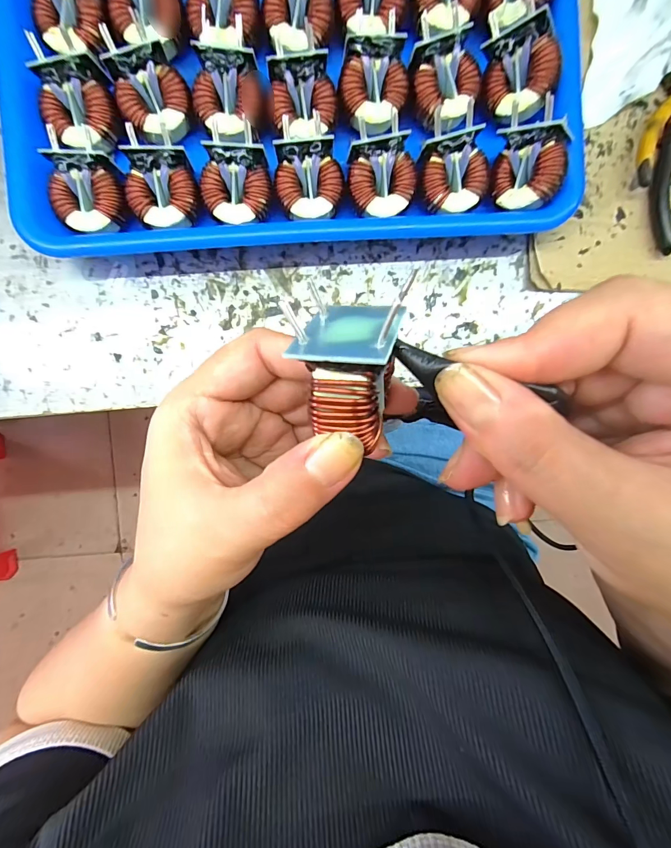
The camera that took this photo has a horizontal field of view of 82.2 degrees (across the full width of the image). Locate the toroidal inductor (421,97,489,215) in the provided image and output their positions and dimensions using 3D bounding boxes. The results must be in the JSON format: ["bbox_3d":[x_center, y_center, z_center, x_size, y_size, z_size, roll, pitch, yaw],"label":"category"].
[{"bbox_3d":[0.071,-0.157,0.235,0.038,0.033,0.052,-10,93,-1],"label":"toroidal inductor"}]

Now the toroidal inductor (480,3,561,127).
[{"bbox_3d":[0.111,-0.209,0.229,0.038,0.021,0.043,-9,109,36],"label":"toroidal inductor"}]

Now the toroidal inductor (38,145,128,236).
[{"bbox_3d":[-0.147,-0.137,0.230,0.039,0.023,0.041,-3,108,-6],"label":"toroidal inductor"}]

